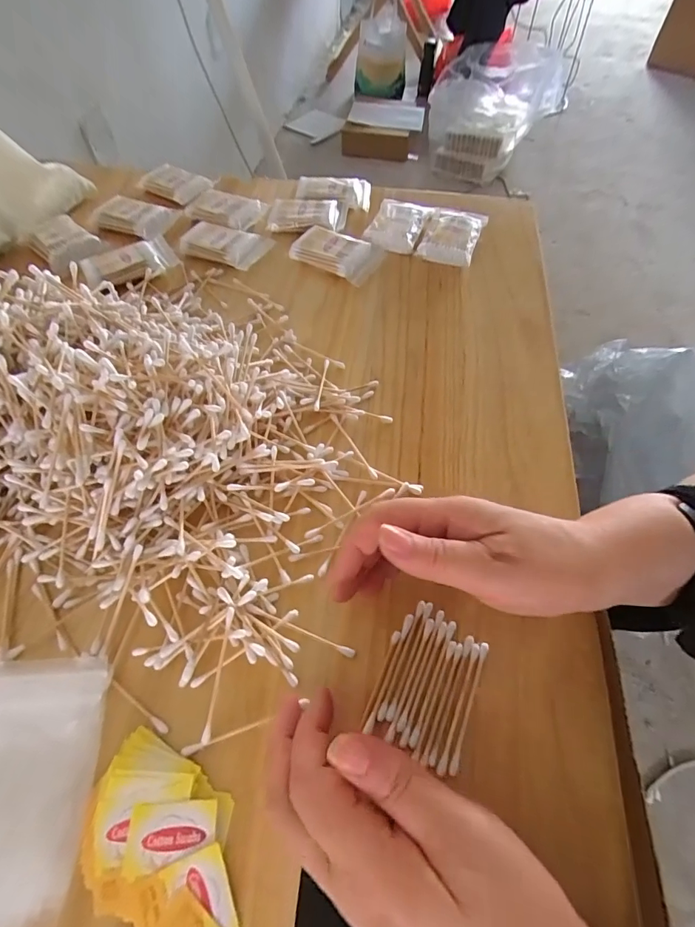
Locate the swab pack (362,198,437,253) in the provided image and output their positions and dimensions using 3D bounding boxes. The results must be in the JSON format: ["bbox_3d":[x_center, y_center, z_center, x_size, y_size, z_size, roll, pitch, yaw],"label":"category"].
[{"bbox_3d":[0.061,-0.280,0.521,0.060,0.019,0.090,18,58,9],"label":"swab pack"}]

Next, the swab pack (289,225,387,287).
[{"bbox_3d":[-0.011,-0.236,0.492,0.093,0.015,0.065,25,59,13],"label":"swab pack"}]

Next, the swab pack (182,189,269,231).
[{"bbox_3d":[-0.145,-0.306,0.529,0.085,0.013,0.058,20,59,10],"label":"swab pack"}]

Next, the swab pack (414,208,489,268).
[{"bbox_3d":[0.121,-0.262,0.511,0.061,0.022,0.094,20,58,10],"label":"swab pack"}]

